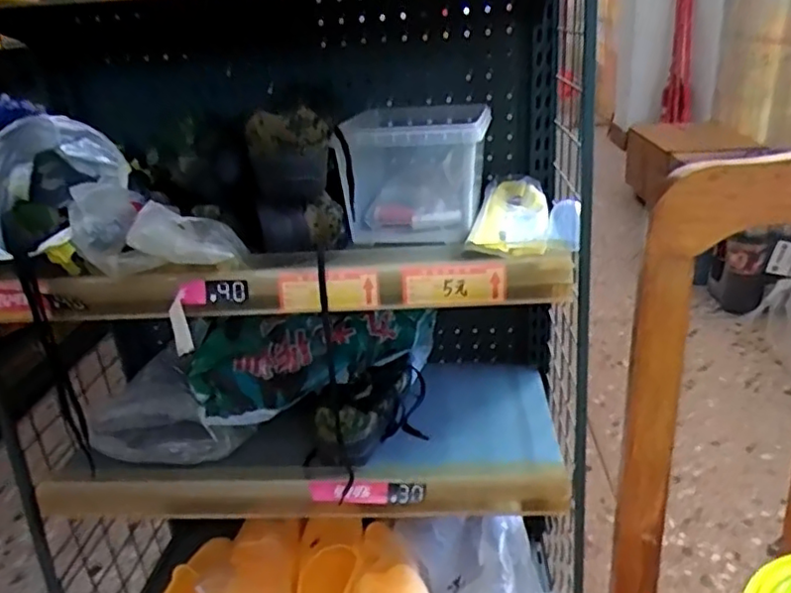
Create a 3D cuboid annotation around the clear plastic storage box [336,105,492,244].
[{"bbox_3d":[0.028,-0.159,0.753,0.154,0.109,0.217,0,25,8],"label":"clear plastic storage box"}]

